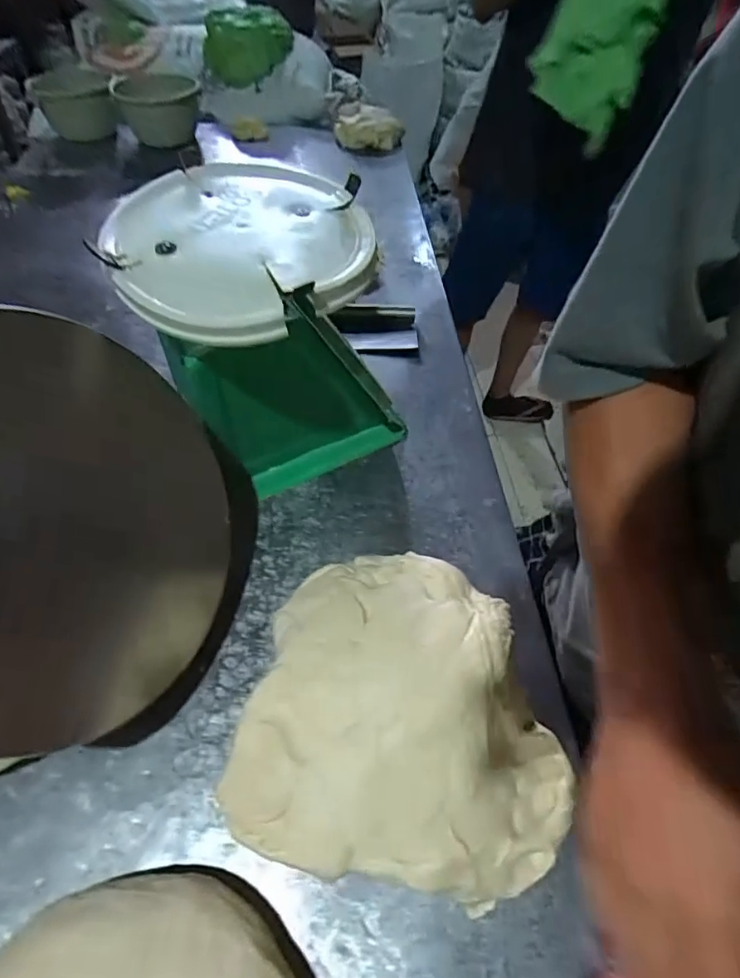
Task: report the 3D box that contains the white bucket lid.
[{"bbox_3d":[-0.108,-0.224,0.468,0.216,0.030,0.228,1,58,-2],"label":"white bucket lid"}]

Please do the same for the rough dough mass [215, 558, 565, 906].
[{"bbox_3d":[0.034,0.178,0.433,0.242,0.099,0.234,9,52,6],"label":"rough dough mass"}]

